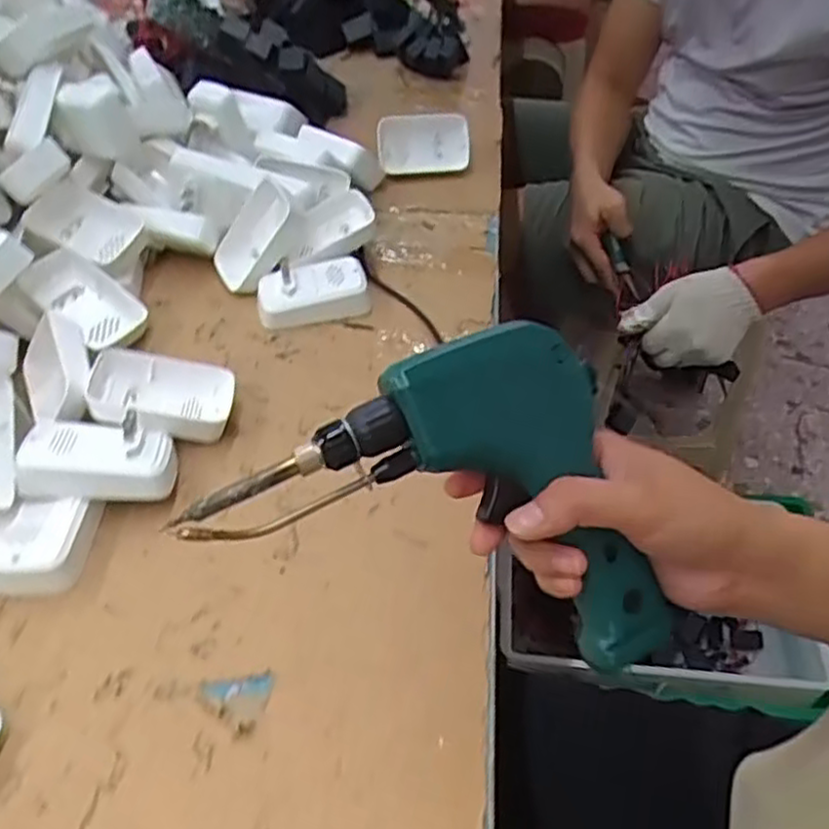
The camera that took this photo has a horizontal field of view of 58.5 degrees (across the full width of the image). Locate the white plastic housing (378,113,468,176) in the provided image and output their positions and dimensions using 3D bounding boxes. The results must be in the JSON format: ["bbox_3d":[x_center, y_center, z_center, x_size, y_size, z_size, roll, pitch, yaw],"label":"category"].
[{"bbox_3d":[0.009,-0.278,0.760,0.093,0.068,0.025,5,42,5],"label":"white plastic housing"}]

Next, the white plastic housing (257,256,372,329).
[{"bbox_3d":[-0.085,-0.104,0.625,0.093,0.033,0.053,-11,46,-10],"label":"white plastic housing"}]

